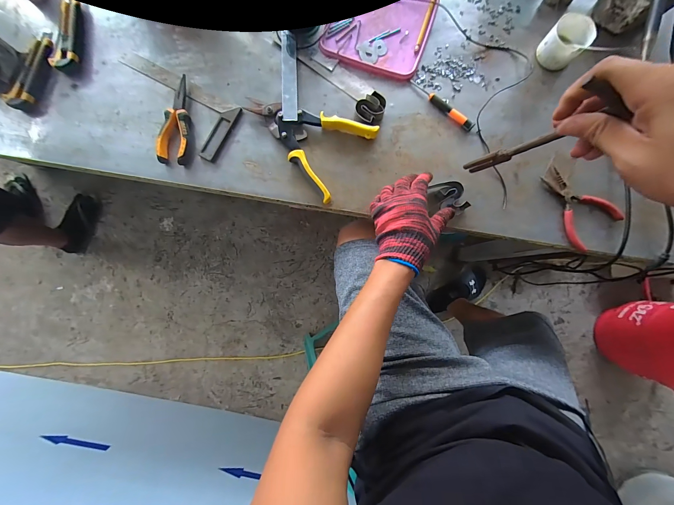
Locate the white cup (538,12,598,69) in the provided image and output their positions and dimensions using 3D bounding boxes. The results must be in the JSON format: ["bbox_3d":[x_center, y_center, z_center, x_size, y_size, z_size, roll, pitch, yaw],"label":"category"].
[{"bbox_3d":[0.398,-0.367,0.507,0.067,0.053,0.065,0,86,0],"label":"white cup"}]

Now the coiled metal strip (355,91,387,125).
[{"bbox_3d":[0.059,-0.249,0.509,0.055,0.027,0.043,-40,87,-2],"label":"coiled metal strip"}]

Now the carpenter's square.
[{"bbox_3d":[-0.301,-0.269,0.522,0.244,0.013,0.108,30,87,2],"label":"carpenter's square"}]

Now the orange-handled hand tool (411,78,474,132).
[{"bbox_3d":[0.188,-0.267,0.517,0.138,0.015,0.019,39,87,3],"label":"orange-handled hand tool"}]

